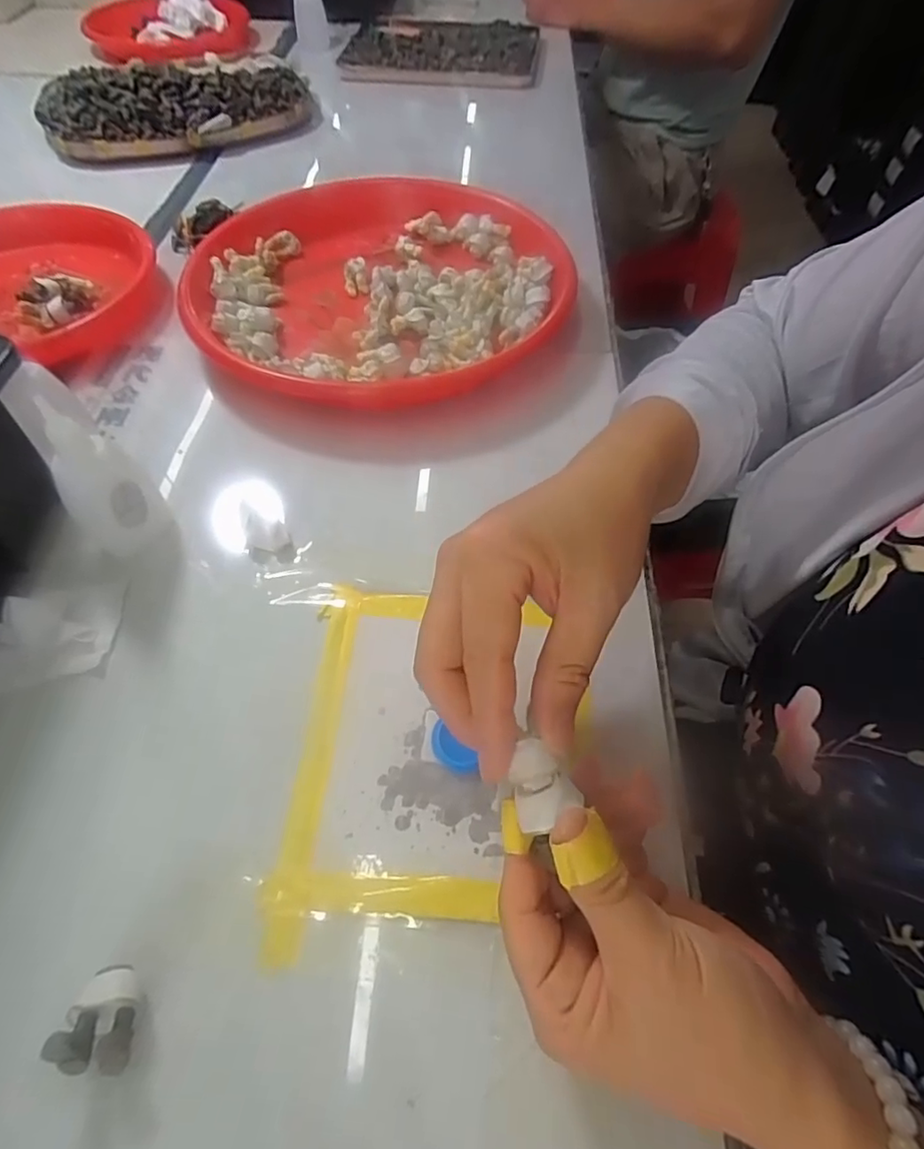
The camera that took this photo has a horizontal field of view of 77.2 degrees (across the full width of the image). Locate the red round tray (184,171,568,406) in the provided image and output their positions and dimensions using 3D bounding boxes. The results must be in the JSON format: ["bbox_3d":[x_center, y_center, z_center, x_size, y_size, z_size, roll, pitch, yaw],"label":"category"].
[{"bbox_3d":[-0.062,-0.228,0.456,0.280,0.039,0.280,1,57,-1],"label":"red round tray"}]

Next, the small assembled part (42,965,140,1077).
[{"bbox_3d":[-0.126,0.156,0.204,0.023,0.019,0.030,6,57,3],"label":"small assembled part"}]

